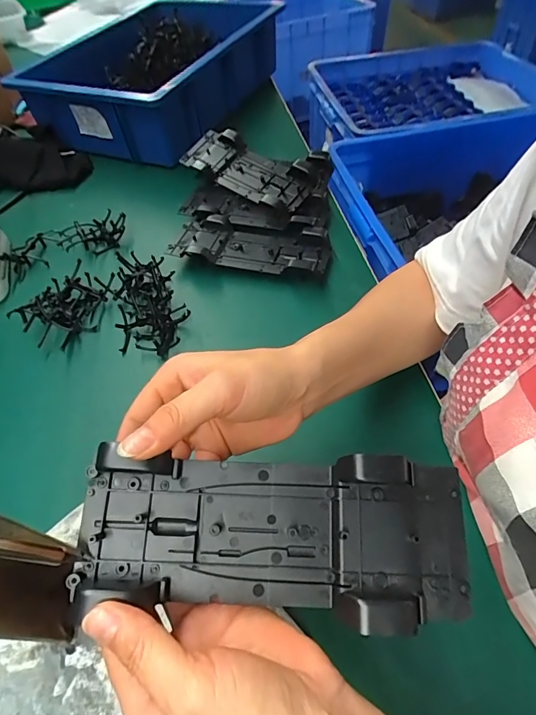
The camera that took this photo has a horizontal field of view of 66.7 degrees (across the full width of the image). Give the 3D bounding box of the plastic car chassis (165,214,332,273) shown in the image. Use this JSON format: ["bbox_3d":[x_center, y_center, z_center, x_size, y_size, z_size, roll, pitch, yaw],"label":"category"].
[{"bbox_3d":[-0.022,-0.139,0.498,0.189,0.023,0.078,10,55,13],"label":"plastic car chassis"}]

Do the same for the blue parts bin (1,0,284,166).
[{"bbox_3d":[-0.187,-0.539,0.767,0.324,0.123,0.466,19,56,19],"label":"blue parts bin"}]

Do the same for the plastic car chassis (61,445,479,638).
[{"bbox_3d":[0.002,0.087,0.204,0.189,0.027,0.074,2,73,1],"label":"plastic car chassis"}]

